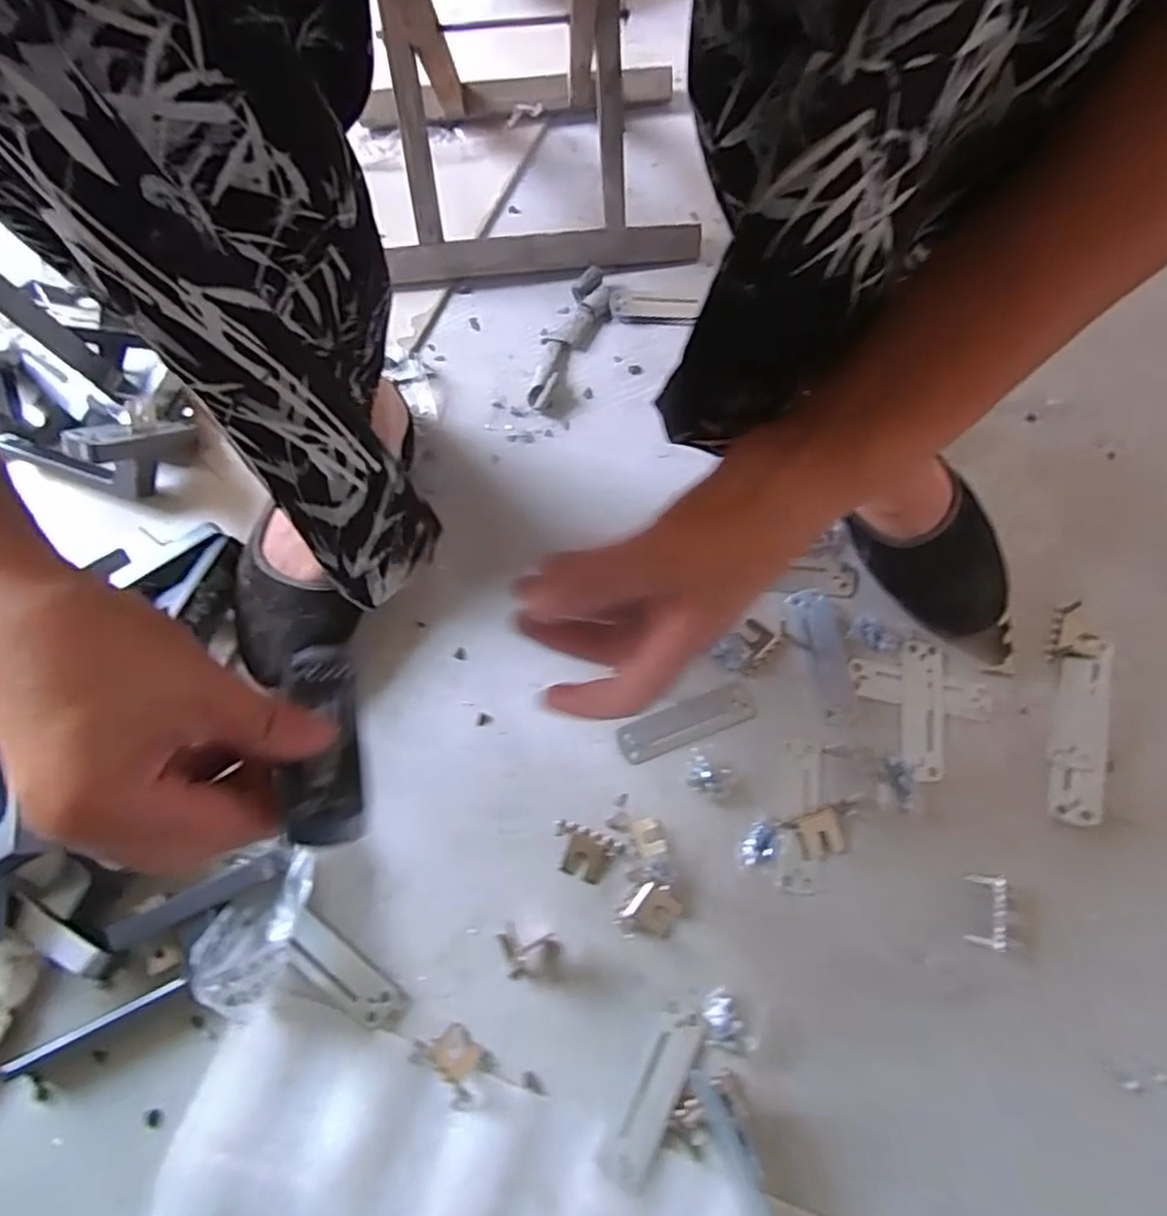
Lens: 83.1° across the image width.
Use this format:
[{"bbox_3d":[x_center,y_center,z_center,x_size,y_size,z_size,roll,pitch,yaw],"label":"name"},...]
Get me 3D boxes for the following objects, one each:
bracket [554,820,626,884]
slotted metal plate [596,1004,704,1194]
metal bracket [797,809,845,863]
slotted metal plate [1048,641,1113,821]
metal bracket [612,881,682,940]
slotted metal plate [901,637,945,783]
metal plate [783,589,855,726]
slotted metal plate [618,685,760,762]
[{"bbox_3d":[0.000,0.158,0.423,0.045,0.005,0.030,18,71,9],"label":"bracket"},{"bbox_3d":[0.041,0.276,0.374,0.024,0.004,0.093,27,72,12],"label":"slotted metal plate"},{"bbox_3d":[0.150,0.145,0.419,0.028,0.004,0.025,-17,69,-4],"label":"metal bracket"},{"bbox_3d":[0.331,0.082,0.439,0.032,0.009,0.122,16,70,9],"label":"slotted metal plate"},{"bbox_3d":[0.041,0.189,0.407,0.031,0.013,0.037,31,73,14],"label":"metal bracket"},{"bbox_3d":[0.232,0.069,0.450,0.028,0.005,0.094,8,69,6],"label":"slotted metal plate"},{"bbox_3d":[0.170,0.031,0.463,0.029,0.005,0.098,-9,69,-1],"label":"metal plate"},{"bbox_3d":[0.070,0.078,0.456,0.095,0.004,0.030,-20,69,-5],"label":"slotted metal plate"}]

